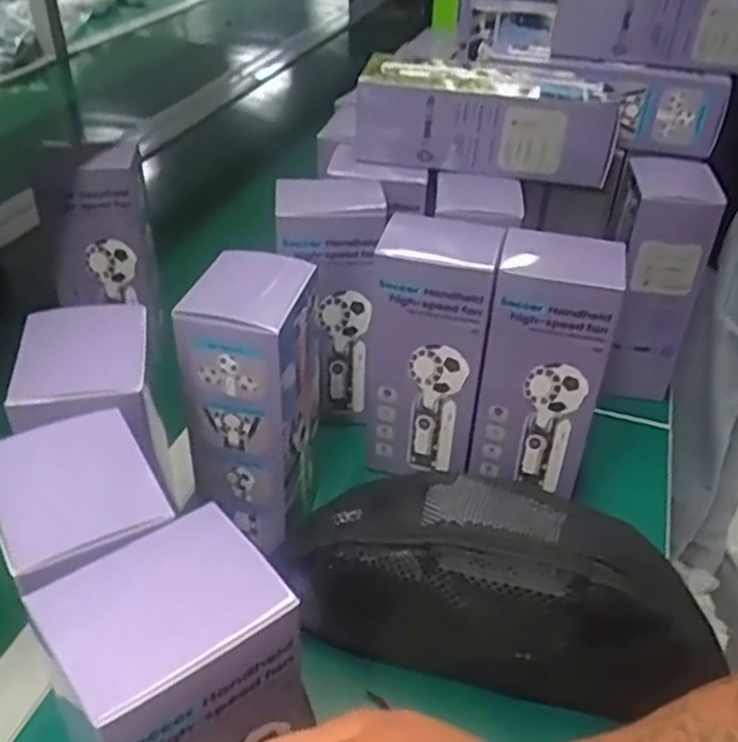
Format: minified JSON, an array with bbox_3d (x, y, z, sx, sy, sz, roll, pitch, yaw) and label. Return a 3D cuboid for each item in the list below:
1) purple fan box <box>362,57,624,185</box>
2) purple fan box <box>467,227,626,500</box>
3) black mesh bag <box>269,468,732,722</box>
[{"bbox_3d":[0.093,-0.193,0.599,0.194,0.070,0.072,10,38,12],"label":"purple fan box"},{"bbox_3d":[0.125,-0.006,0.552,0.078,0.175,0.066,10,38,11],"label":"purple fan box"},{"bbox_3d":[0.076,0.124,0.474,0.245,0.082,0.128,8,37,8],"label":"black mesh bag"}]

